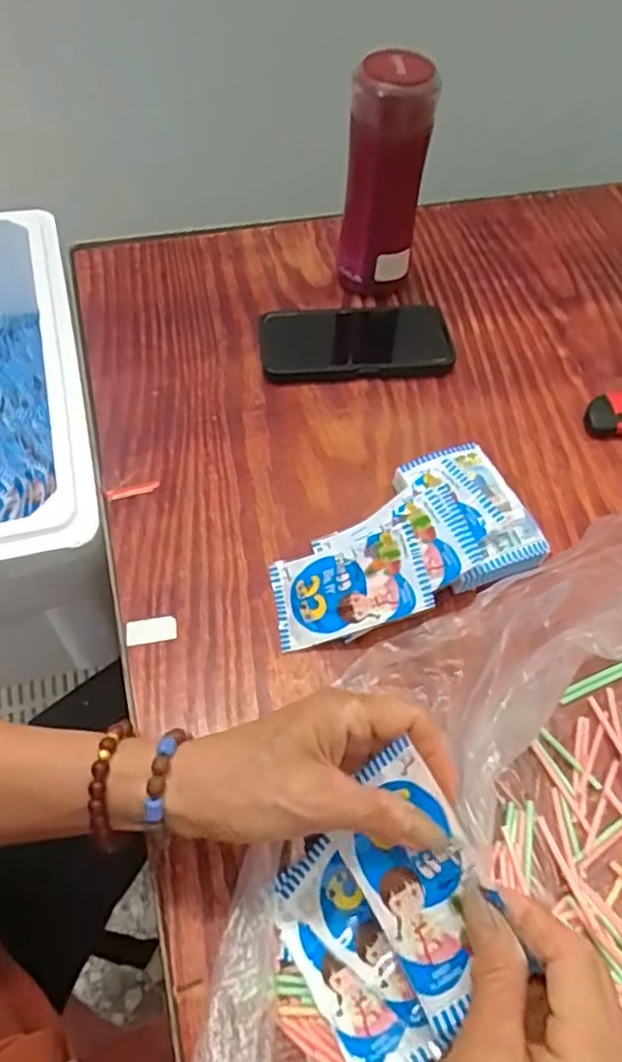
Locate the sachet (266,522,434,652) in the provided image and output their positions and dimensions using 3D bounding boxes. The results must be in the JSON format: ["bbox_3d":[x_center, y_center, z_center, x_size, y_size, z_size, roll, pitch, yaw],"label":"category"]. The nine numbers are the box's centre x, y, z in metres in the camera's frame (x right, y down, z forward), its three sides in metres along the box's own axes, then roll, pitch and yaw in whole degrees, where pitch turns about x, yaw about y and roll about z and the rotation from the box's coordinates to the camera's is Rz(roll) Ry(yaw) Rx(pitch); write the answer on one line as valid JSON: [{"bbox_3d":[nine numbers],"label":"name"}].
[{"bbox_3d":[0.025,0.037,0.458,0.103,0.012,0.065,-18,58,10],"label":"sachet"}]

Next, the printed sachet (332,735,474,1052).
[{"bbox_3d":[0.050,0.155,0.303,0.009,0.062,0.103,11,38,-52],"label":"printed sachet"}]

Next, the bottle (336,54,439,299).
[{"bbox_3d":[0.061,-0.292,0.586,0.059,0.190,0.050,-25,59,-18],"label":"bottle"}]

